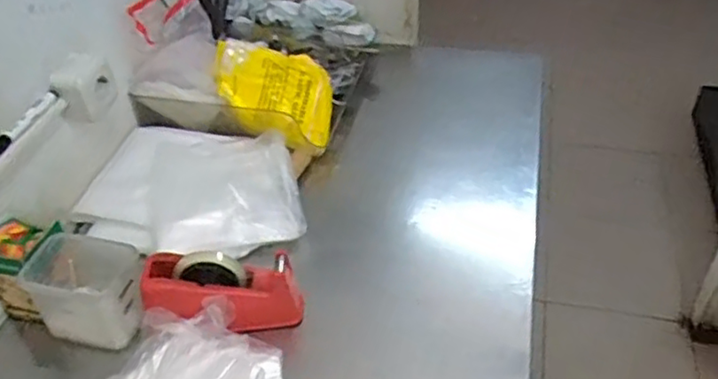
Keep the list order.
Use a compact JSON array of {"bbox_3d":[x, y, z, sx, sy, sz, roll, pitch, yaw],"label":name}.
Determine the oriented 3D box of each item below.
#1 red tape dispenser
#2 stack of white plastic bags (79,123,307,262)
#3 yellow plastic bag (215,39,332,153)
[{"bbox_3d":[-0.171,0.128,0.835,0.202,0.111,0.071,12,40,-9],"label":"red tape dispenser"},{"bbox_3d":[-0.248,-0.007,1.029,0.345,0.057,0.253,6,41,9],"label":"stack of white plastic bags"},{"bbox_3d":[-0.146,-0.170,1.128,0.199,0.117,0.131,7,42,10],"label":"yellow plastic bag"}]

